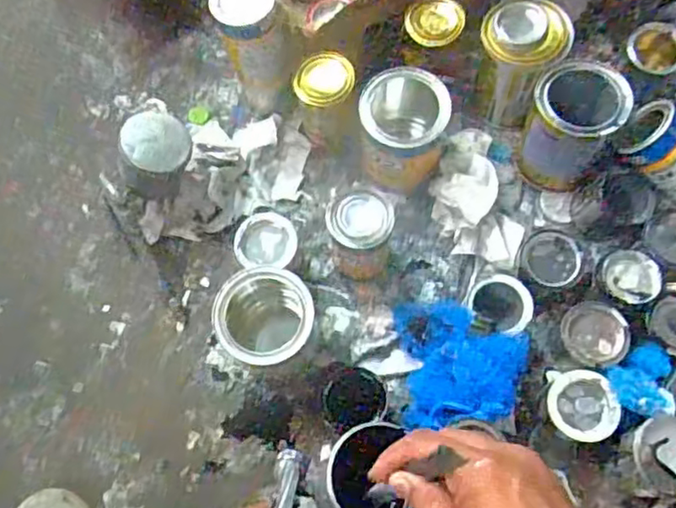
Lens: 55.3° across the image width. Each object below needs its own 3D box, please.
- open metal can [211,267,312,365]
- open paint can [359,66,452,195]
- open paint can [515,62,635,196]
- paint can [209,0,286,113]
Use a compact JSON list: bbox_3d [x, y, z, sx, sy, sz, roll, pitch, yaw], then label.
[{"bbox_3d":[-0.080,0.083,0.741,0.106,0.141,0.097,-1,71,2],"label":"open metal can"},{"bbox_3d":[0.080,-0.149,0.778,0.102,0.104,0.114,-7,71,0],"label":"open paint can"},{"bbox_3d":[0.278,-0.152,0.781,0.102,0.133,0.099,-1,71,2],"label":"open paint can"},{"bbox_3d":[-0.102,-0.250,0.813,0.068,0.211,0.062,-1,71,2],"label":"paint can"}]

